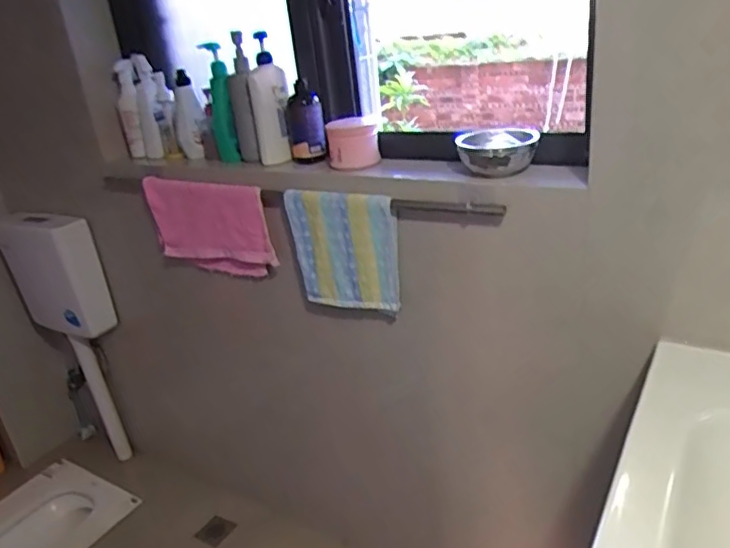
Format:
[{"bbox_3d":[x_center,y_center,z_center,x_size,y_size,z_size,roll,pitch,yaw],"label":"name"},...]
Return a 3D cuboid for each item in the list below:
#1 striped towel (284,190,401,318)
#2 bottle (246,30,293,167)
[{"bbox_3d":[-0.042,-0.040,1.142,0.230,0.233,0.032,6,23,29],"label":"striped towel"},{"bbox_3d":[-0.203,-0.366,1.266,0.081,0.246,0.102,-10,24,-10],"label":"bottle"}]

